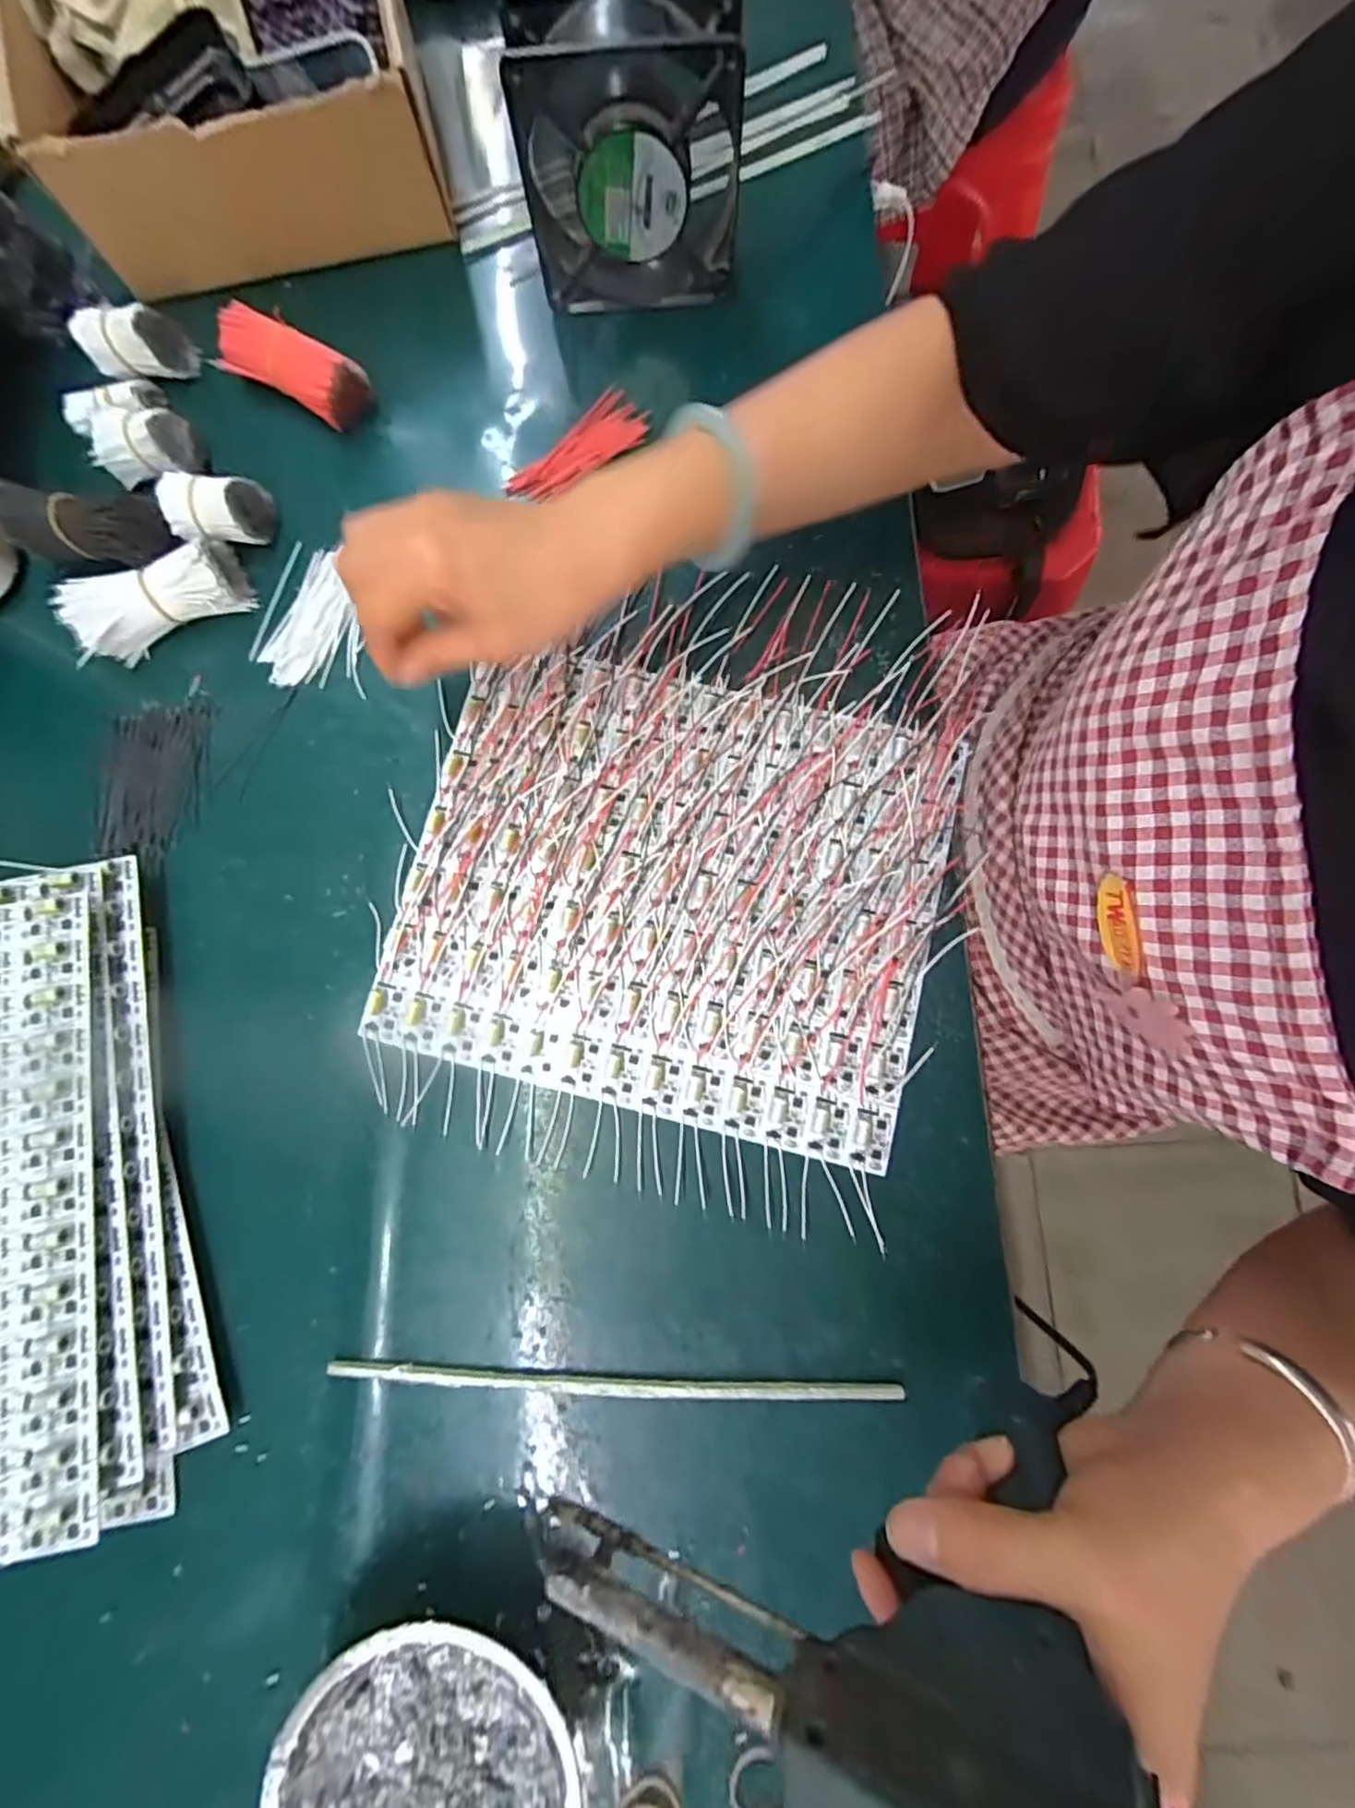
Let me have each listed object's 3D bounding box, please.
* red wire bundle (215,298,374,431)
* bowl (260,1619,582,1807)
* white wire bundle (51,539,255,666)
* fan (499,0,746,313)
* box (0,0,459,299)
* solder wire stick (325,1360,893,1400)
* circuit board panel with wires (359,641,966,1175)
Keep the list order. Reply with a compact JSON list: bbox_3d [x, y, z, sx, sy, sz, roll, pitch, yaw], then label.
[{"bbox_3d":[-0.238,-0.330,0.398,0.084,0.035,0.034,23,81,4],"label":"red wire bundle"},{"bbox_3d":[-0.105,0.374,0.280,0.123,0.049,0.116,0,80,0],"label":"bowl"},{"bbox_3d":[-0.304,-0.178,0.377,0.094,0.035,0.035,-28,82,-5],"label":"white wire bundle"},{"bbox_3d":[-0.026,-0.412,0.363,0.117,0.119,0.039,-4,80,-1],"label":"fan"},{"bbox_3d":[-0.266,-0.486,0.390,0.213,0.092,0.167,-12,81,-2],"label":"box"},{"bbox_3d":[-0.031,0.241,0.323,0.281,0.006,0.011,2,80,0],"label":"solder wire stick"},{"bbox_3d":[-0.003,-0.012,0.356,0.283,0.015,0.239,14,79,3],"label":"circuit board panel with wires"}]

